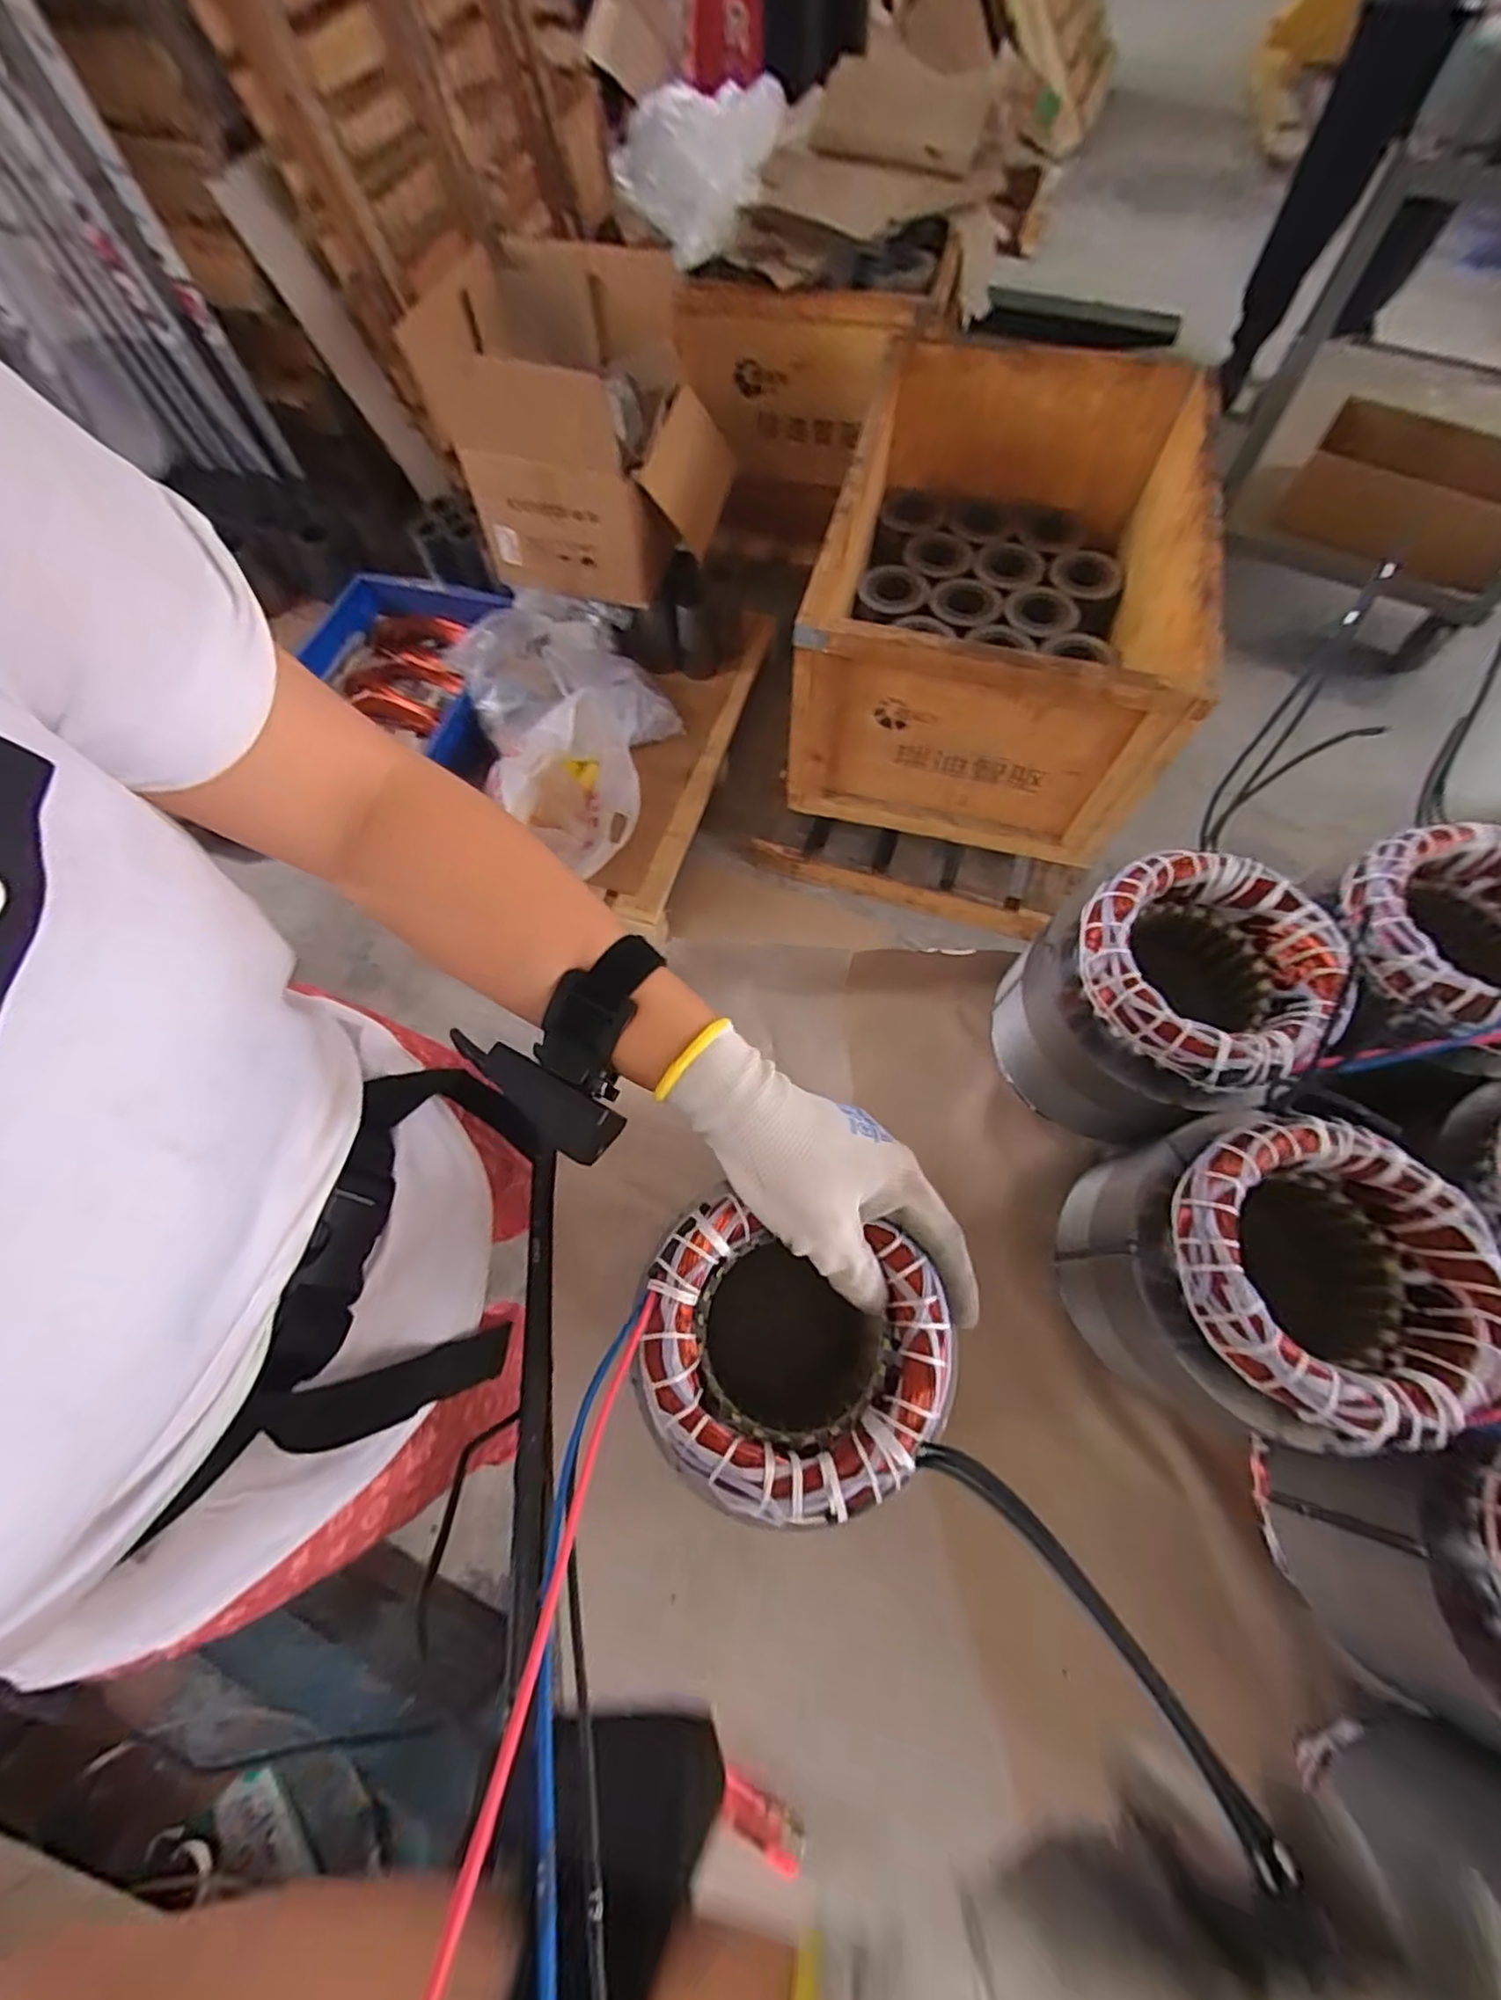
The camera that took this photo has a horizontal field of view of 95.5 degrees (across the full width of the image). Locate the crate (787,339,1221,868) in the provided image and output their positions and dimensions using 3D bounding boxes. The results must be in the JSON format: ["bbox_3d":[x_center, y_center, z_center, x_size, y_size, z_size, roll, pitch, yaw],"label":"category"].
[{"bbox_3d":[0.488,-0.816,1.342,0.604,0.408,0.951,14,67,8],"label":"crate"}]

